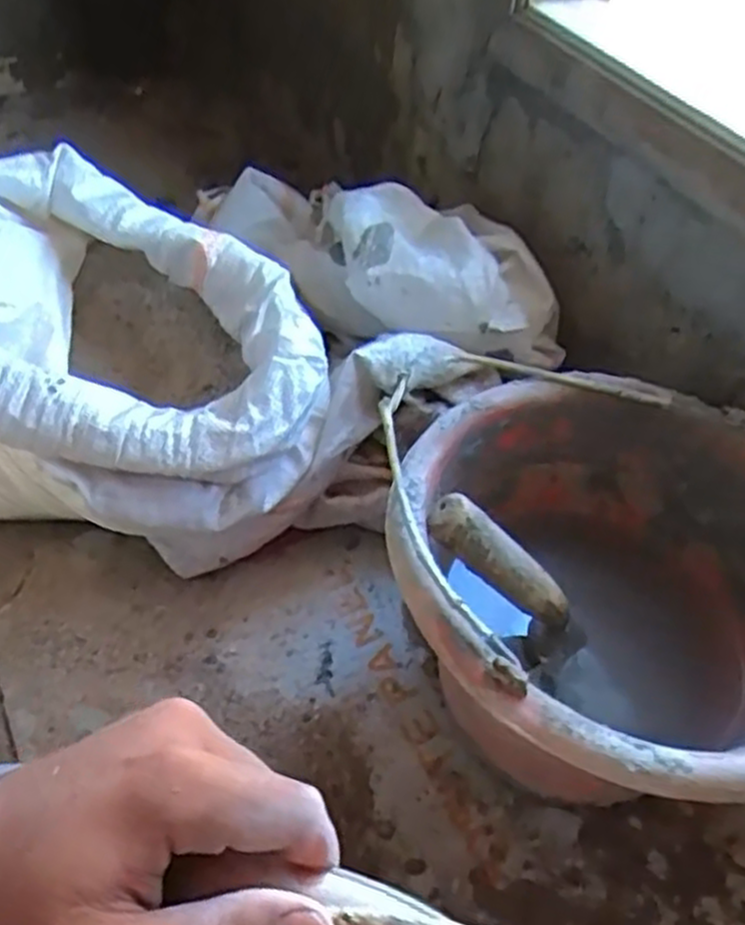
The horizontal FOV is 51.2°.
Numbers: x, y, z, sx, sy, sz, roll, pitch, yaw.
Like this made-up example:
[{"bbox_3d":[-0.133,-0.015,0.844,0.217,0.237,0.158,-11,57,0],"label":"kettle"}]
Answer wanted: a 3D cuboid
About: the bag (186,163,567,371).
[{"bbox_3d":[-0.010,-0.210,0.754,0.145,0.114,0.419,-28,42,-27],"label":"bag"}]

